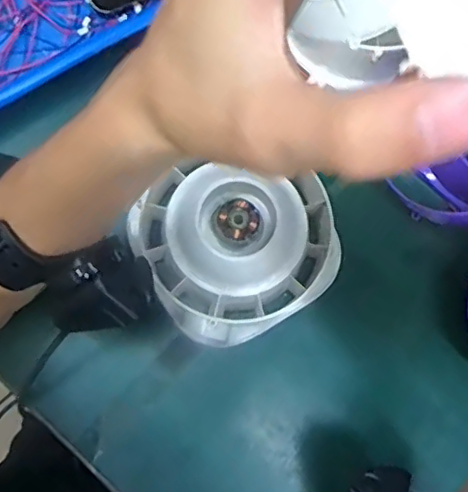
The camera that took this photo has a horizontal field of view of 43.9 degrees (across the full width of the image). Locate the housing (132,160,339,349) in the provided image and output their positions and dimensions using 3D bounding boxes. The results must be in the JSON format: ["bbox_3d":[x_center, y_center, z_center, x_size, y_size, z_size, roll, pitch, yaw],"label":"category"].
[{"bbox_3d":[0.003,-0.002,0.407,0.127,0.073,0.119,0,79,-1],"label":"housing"}]

